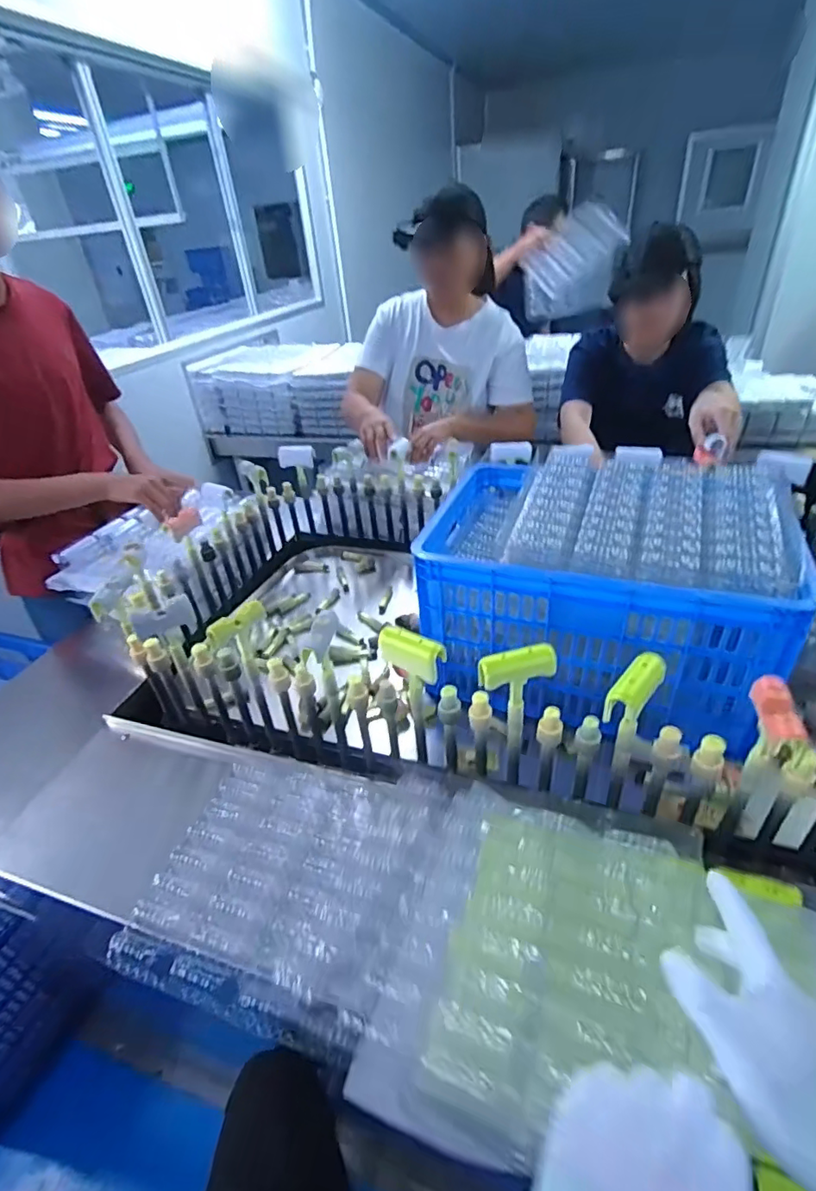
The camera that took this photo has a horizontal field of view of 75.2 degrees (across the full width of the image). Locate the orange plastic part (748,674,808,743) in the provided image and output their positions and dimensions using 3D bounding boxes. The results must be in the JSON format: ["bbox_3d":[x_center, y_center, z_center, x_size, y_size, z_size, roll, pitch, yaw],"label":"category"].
[{"bbox_3d":[0.328,0.102,0.471,0.027,0.018,0.075,3,37,13],"label":"orange plastic part"}]

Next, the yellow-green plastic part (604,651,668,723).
[{"bbox_3d":[0.225,0.090,0.518,0.029,0.030,0.081,25,46,36],"label":"yellow-green plastic part"}]

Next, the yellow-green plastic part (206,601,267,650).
[{"bbox_3d":[-0.216,0.033,0.659,0.016,0.025,0.080,25,46,36],"label":"yellow-green plastic part"}]

